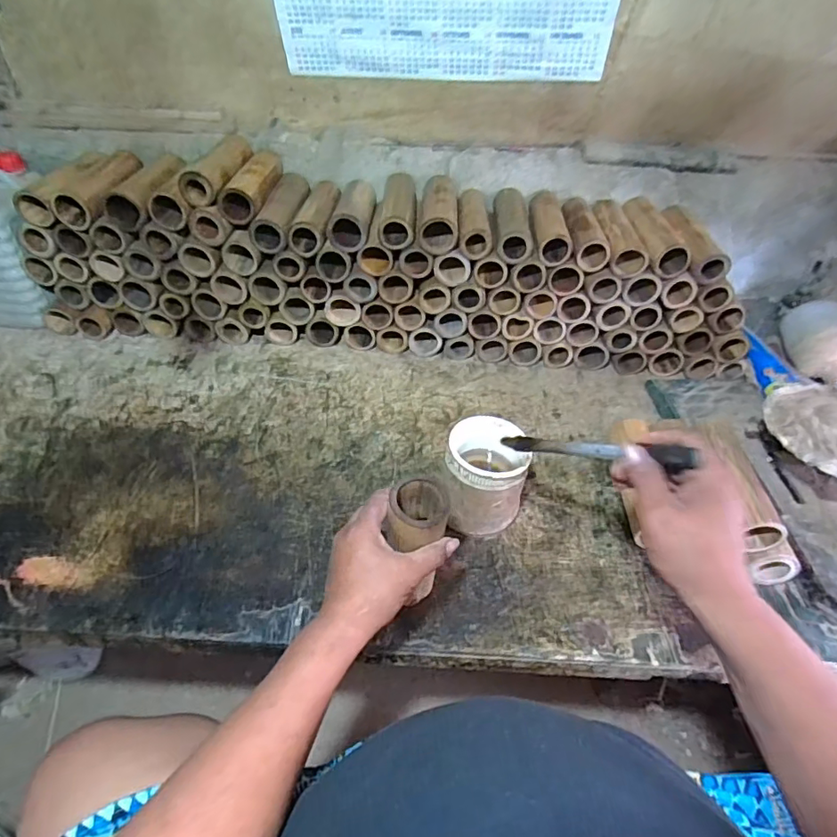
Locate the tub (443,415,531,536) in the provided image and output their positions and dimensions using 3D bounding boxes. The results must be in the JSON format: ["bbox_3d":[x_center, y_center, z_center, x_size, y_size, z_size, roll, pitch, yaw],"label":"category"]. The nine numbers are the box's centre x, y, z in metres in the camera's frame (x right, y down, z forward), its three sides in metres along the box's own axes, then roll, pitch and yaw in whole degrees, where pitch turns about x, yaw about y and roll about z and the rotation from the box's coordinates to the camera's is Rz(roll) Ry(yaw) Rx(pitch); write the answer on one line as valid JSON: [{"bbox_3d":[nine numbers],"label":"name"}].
[{"bbox_3d":[0.084,0.072,0.650,0.100,0.116,0.103,1,45,-1],"label":"tub"}]

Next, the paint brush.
[{"bbox_3d":[0.143,0.026,0.462,0.015,0.017,0.200,-29,16,-28],"label":"paint brush"}]

